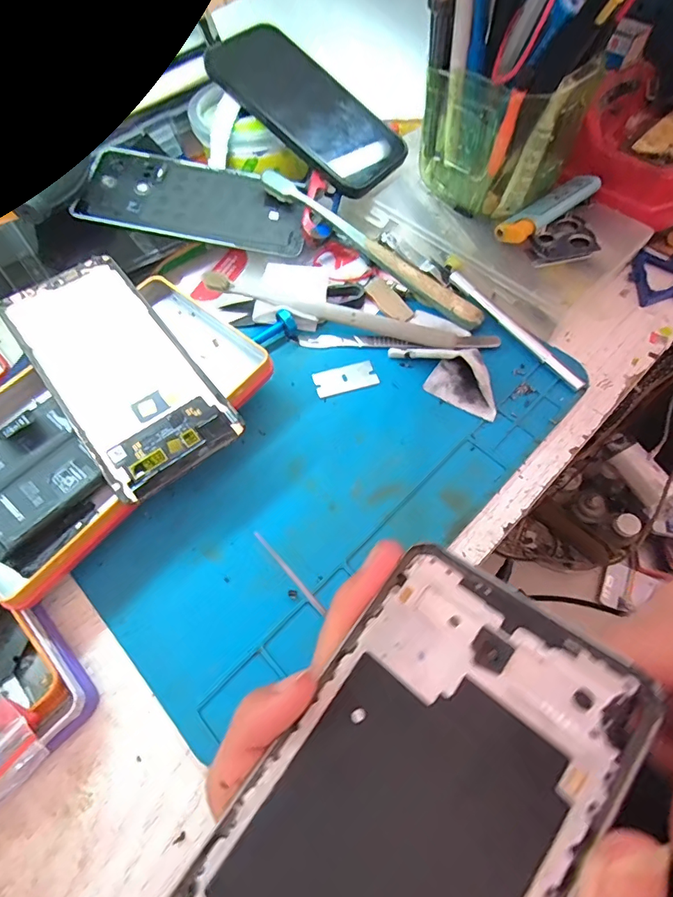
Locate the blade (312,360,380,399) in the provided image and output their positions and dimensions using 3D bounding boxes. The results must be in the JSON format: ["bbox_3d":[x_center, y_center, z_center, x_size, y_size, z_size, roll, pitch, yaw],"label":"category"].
[{"bbox_3d":[0.006,-0.045,0.283,0.039,0.004,0.020,-15,63,-6],"label":"blade"}]

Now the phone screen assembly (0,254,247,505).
[{"bbox_3d":[-0.121,-0.046,0.248,0.070,0.004,0.151,-36,72,-18],"label":"phone screen assembly"}]

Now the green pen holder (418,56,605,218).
[{"bbox_3d":[0.103,-0.196,0.294,0.082,0.090,0.058,39,70,20],"label":"green pen holder"}]

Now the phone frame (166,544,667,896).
[{"bbox_3d":[0.007,0.103,0.110,0.071,0.005,0.154,29,74,36],"label":"phone frame"}]

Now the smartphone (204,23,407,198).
[{"bbox_3d":[-0.021,-0.245,0.322,0.147,0.011,0.072,42,70,1],"label":"smartphone"}]

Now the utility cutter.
[{"bbox_3d":[0.141,-0.157,0.296,0.075,0.016,0.021,-31,65,-14],"label":"utility cutter"}]

